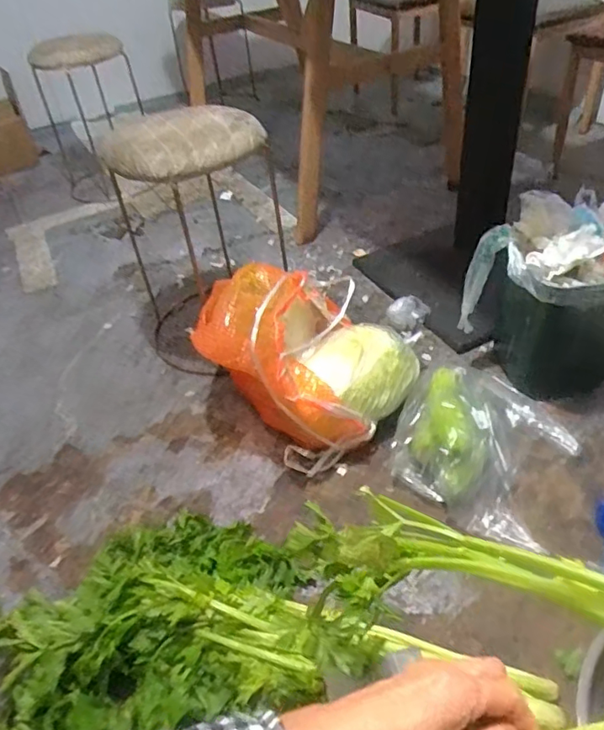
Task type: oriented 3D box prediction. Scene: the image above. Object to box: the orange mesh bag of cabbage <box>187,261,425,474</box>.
[{"bbox_3d":[0.005,-0.014,1.014,0.331,0.287,0.274,26,51,31],"label":"orange mesh bag of cabbage"}]

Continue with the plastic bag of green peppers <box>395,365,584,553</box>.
[{"bbox_3d":[0.304,0.123,0.941,0.275,0.108,0.291,15,46,22],"label":"plastic bag of green peppers"}]

